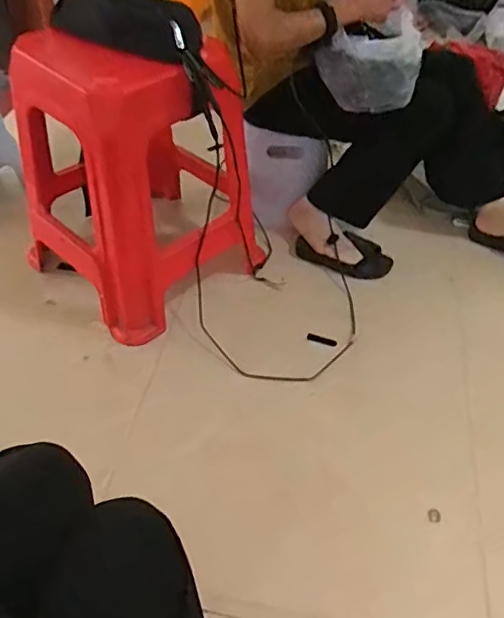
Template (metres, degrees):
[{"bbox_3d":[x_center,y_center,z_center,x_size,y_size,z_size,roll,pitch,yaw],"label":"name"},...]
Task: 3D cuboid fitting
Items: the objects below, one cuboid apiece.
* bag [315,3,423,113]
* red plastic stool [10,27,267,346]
[{"bbox_3d":[0.234,-0.497,1.160,0.201,0.167,0.132,11,47,8],"label":"bag"},{"bbox_3d":[-0.236,-0.292,1.119,0.398,0.511,0.398,-34,56,-30],"label":"red plastic stool"}]

